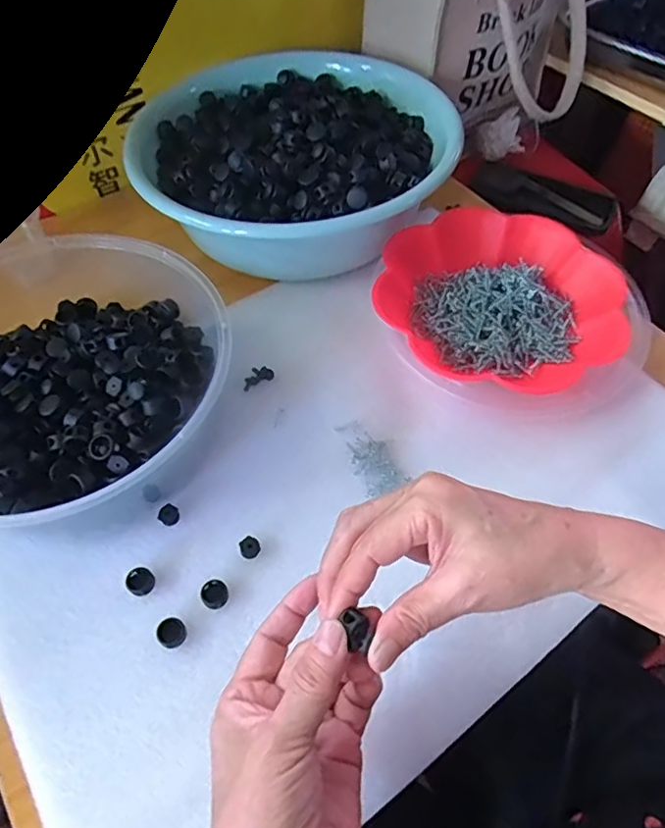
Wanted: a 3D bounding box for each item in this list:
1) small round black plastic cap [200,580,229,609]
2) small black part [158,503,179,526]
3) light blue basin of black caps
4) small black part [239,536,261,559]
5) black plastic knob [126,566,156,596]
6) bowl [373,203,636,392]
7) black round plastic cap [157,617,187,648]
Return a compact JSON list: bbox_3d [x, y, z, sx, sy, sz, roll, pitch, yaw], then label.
[{"bbox_3d":[-0.080,0.121,0.375,0.017,0.009,0.017,1,57,-1],"label":"small round black plastic cap"},{"bbox_3d":[-0.119,0.073,0.404,0.015,0.004,0.014,1,57,-1],"label":"small black part"},{"bbox_3d":[-0.040,-0.244,0.537,0.267,0.084,0.273,1,57,-1],"label":"light blue basin of black caps"},{"bbox_3d":[-0.058,0.094,0.392,0.014,0.010,0.014,1,57,-1],"label":"small black part"},{"bbox_3d":[-0.131,0.114,0.380,0.019,0.009,0.017,40,65,22],"label":"black plastic knob"},{"bbox_3d":[0.144,-0.098,0.488,0.205,0.053,0.180,15,58,8],"label":"bowl"},{"bbox_3d":[-0.105,0.143,0.363,0.017,0.011,0.017,1,57,-1],"label":"black round plastic cap"}]

